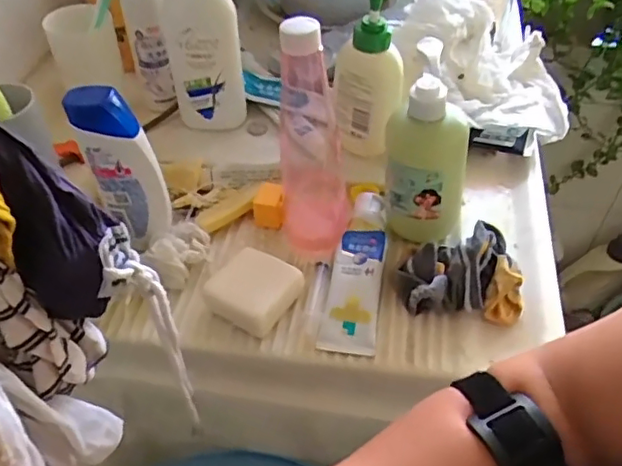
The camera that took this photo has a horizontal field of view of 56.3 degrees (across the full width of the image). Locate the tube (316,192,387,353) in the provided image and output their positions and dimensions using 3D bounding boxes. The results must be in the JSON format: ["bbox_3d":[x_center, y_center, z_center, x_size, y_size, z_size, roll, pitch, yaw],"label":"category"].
[{"bbox_3d":[0.042,0.029,0.519,0.045,0.024,0.162,8,47,7],"label":"tube"}]

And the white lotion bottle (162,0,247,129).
[{"bbox_3d":[-0.110,-0.197,0.599,0.075,0.185,0.056,-10,48,-9],"label":"white lotion bottle"}]

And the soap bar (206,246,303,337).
[{"bbox_3d":[-0.049,0.046,0.500,0.071,0.021,0.063,28,53,24],"label":"soap bar"}]

